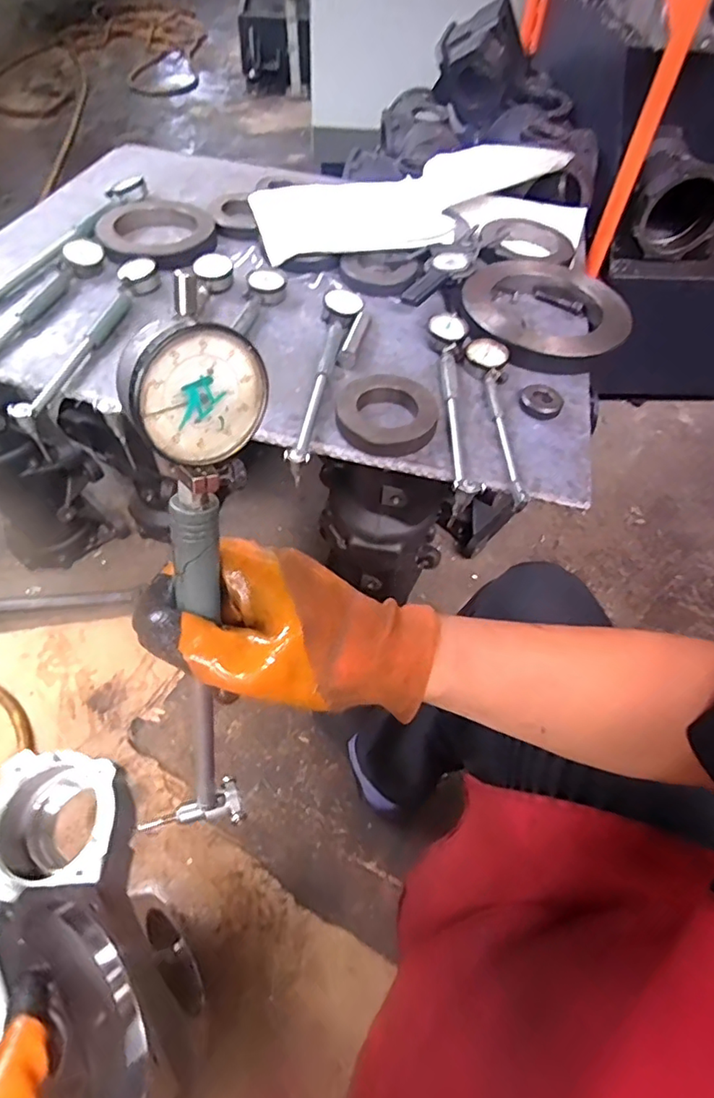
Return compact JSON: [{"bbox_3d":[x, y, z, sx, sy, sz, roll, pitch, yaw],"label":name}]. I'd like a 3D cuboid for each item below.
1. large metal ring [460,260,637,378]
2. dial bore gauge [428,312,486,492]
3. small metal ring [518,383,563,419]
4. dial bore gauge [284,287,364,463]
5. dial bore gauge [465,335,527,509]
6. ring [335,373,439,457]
[{"bbox_3d":[0.264,-0.347,0.783,0.226,0.020,0.246,2,54,-3],"label":"large metal ring"},{"bbox_3d":[0.123,-0.188,0.673,0.046,0.029,0.322,1,54,-3],"label":"dial bore gauge"},{"bbox_3d":[0.232,-0.186,0.691,0.053,0.013,0.059,15,55,7],"label":"small metal ring"},{"bbox_3d":[-0.044,-0.224,0.687,0.048,0.024,0.337,10,54,3],"label":"dial bore gauge"},{"bbox_3d":[0.170,-0.163,0.665,0.047,0.028,0.276,2,54,-3],"label":"dial bore gauge"},{"bbox_3d":[0.037,-0.161,0.642,0.118,0.023,0.107,0,55,-4],"label":"ring"}]

